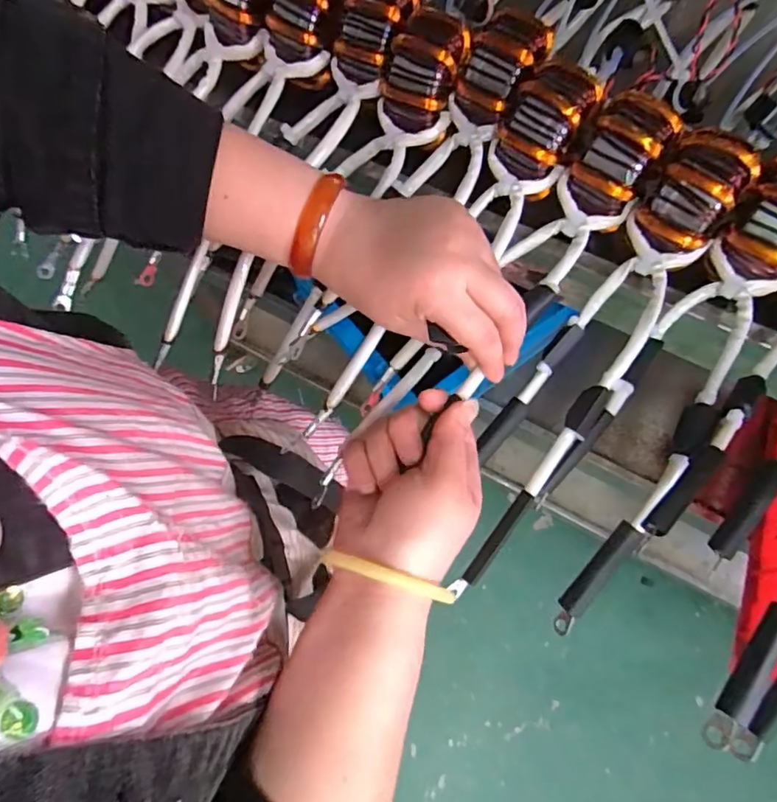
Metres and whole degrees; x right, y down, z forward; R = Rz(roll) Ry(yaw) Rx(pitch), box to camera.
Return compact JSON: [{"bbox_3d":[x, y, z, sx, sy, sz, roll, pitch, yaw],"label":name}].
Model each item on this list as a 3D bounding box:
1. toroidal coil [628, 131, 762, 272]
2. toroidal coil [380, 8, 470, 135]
[{"bbox_3d":[0.182,-0.121,0.334,0.049,0.047,0.068,32,78,12],"label":"toroidal coil"},{"bbox_3d":[0.024,-0.221,0.372,0.048,0.042,0.063,22,76,10],"label":"toroidal coil"}]

